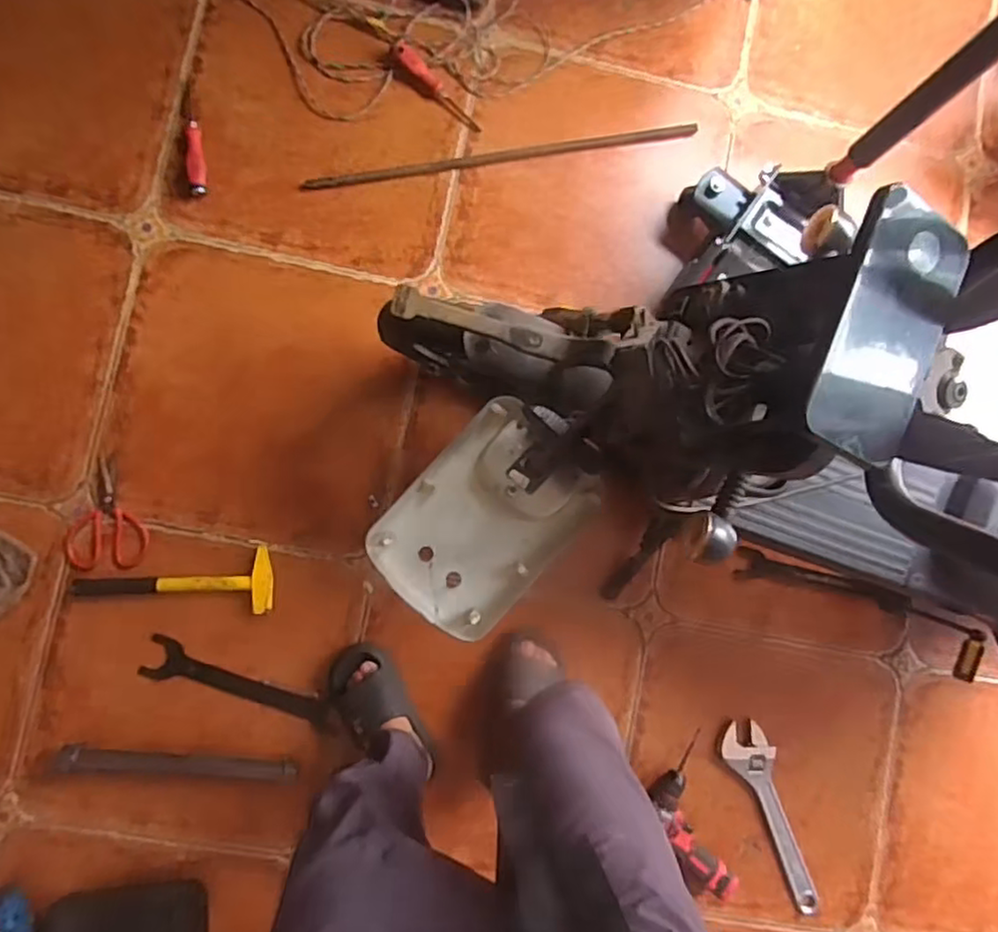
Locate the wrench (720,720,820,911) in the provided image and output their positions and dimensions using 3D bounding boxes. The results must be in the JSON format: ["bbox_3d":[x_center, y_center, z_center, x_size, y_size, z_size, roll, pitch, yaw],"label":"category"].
[{"bbox_3d":[0.501,0.627,1.197,0.084,0.031,0.354,-26,90,-7],"label":"wrench"}]

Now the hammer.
[{"bbox_3d":[-0.540,0.199,1.113,0.313,0.028,0.107,-2,87,-6],"label":"hammer"}]

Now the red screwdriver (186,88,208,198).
[{"bbox_3d":[-0.513,-0.544,1.113,0.029,0.020,0.182,-8,88,-6],"label":"red screwdriver"}]

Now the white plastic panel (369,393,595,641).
[{"bbox_3d":[-0.018,0.066,0.787,0.184,0.029,0.249,43,84,-3],"label":"white plastic panel"}]

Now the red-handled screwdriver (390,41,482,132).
[{"bbox_3d":[-0.109,-0.664,1.167,0.193,0.032,0.029,40,84,-16],"label":"red-handled screwdriver"}]

